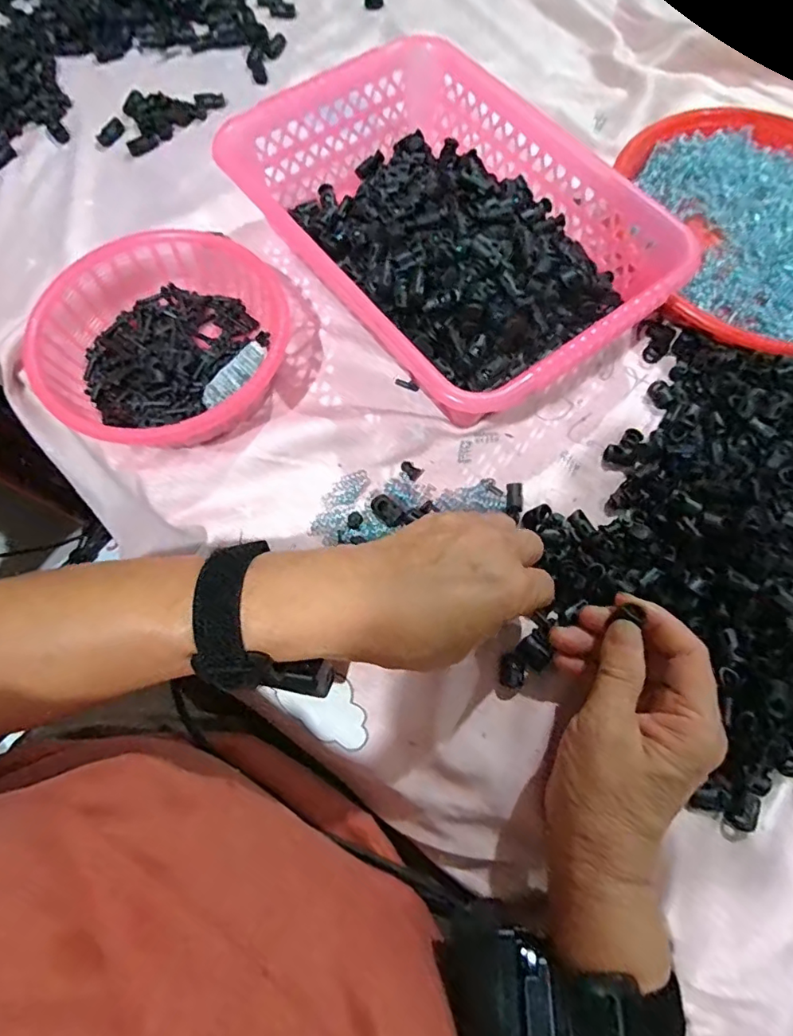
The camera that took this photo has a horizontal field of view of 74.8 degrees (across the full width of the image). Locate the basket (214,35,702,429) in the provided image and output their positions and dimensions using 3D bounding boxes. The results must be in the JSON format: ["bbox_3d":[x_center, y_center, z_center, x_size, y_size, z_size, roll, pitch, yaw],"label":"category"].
[{"bbox_3d":[0.039,-0.216,0.394,0.204,0.071,0.310,-38,74,-14],"label":"basket"}]

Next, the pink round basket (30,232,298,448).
[{"bbox_3d":[-0.163,-0.122,0.371,0.155,0.051,0.167,0,69,-1],"label":"pink round basket"}]

